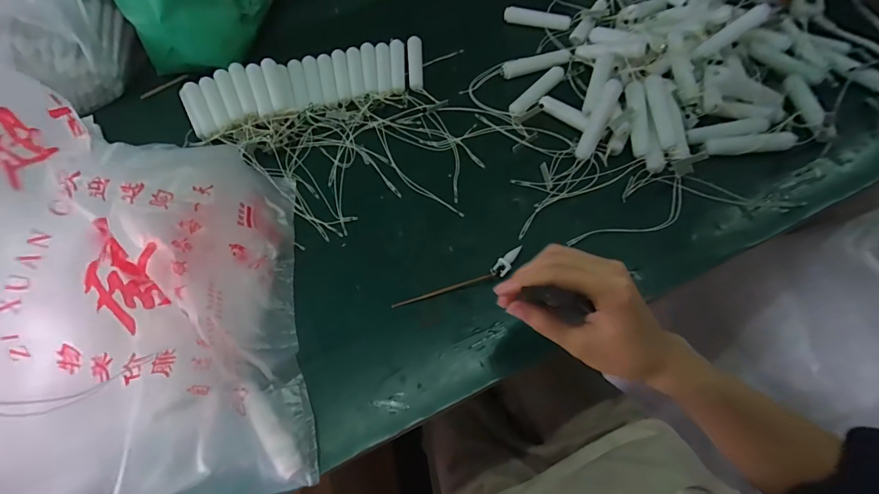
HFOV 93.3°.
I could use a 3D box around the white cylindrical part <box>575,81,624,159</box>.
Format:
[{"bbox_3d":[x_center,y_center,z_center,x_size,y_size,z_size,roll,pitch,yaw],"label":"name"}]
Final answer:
[{"bbox_3d":[0.175,-0.141,0.456,0.019,0.014,0.093,24,90,11],"label":"white cylindrical part"}]

